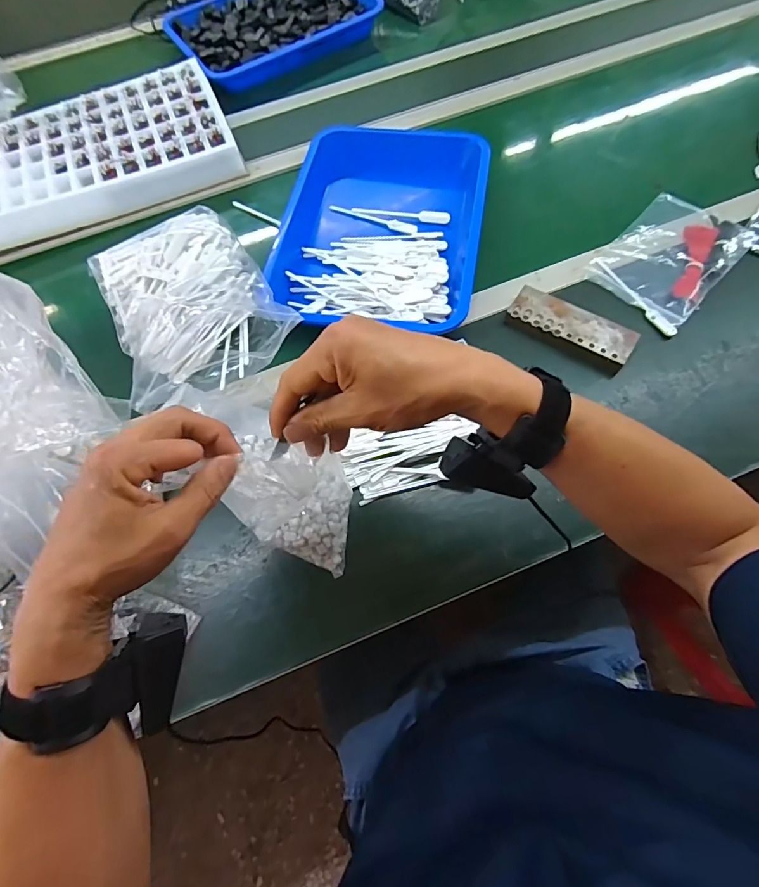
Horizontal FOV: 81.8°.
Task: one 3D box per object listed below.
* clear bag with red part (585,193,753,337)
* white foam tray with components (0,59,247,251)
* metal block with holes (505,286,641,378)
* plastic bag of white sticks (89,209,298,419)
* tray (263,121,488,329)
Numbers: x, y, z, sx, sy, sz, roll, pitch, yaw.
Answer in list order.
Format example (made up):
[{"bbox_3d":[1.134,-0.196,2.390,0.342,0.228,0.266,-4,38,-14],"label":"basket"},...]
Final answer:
[{"bbox_3d":[0.382,-0.248,0.579,0.138,0.010,0.201,40,75,17],"label":"clear bag with red part"},{"bbox_3d":[-0.458,-0.467,0.708,0.429,0.046,0.275,-24,68,-6],"label":"white foam tray with components"},{"bbox_3d":[0.236,-0.143,0.543,0.150,0.024,0.060,33,73,15],"label":"metal block with holes"},{"bbox_3d":[-0.248,-0.181,0.561,0.211,0.074,0.267,-35,70,-11],"label":"plastic bag of white sticks"},{"bbox_3d":[0.003,-0.306,0.627,0.281,0.059,0.363,10,69,7],"label":"tray"}]

